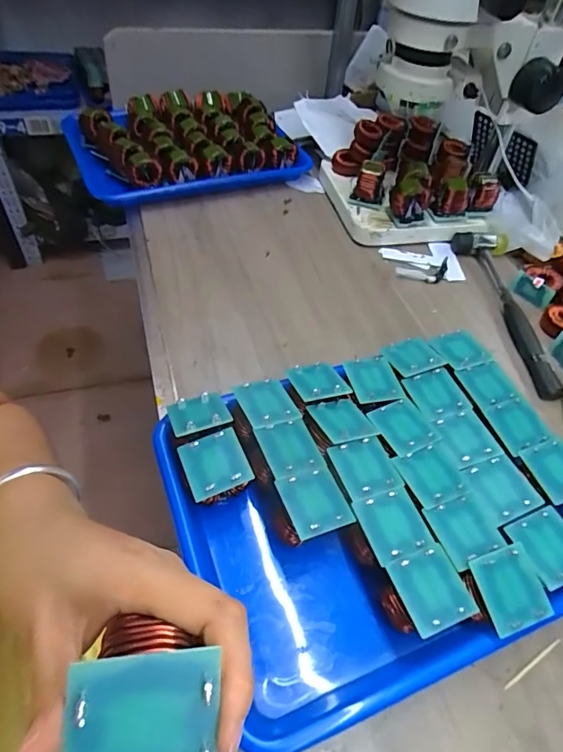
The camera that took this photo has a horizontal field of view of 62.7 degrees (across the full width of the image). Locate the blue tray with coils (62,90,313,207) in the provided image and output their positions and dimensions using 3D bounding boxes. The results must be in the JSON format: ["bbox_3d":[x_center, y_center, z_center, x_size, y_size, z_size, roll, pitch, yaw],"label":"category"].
[{"bbox_3d":[-0.144,-0.353,0.697,0.320,0.054,0.238,-20,55,-21],"label":"blue tray with coils"}]

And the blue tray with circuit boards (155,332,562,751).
[{"bbox_3d":[0.084,0.089,0.365,0.320,0.053,0.248,-14,53,-17],"label":"blue tray with circuit boards"}]

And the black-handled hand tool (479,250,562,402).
[{"bbox_3d":[0.279,-0.072,0.555,0.030,0.019,0.246,2,50,-4],"label":"black-handled hand tool"}]

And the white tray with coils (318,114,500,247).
[{"bbox_3d":[0.187,-0.277,0.659,0.220,0.091,0.190,-4,51,-11],"label":"white tray with coils"}]

